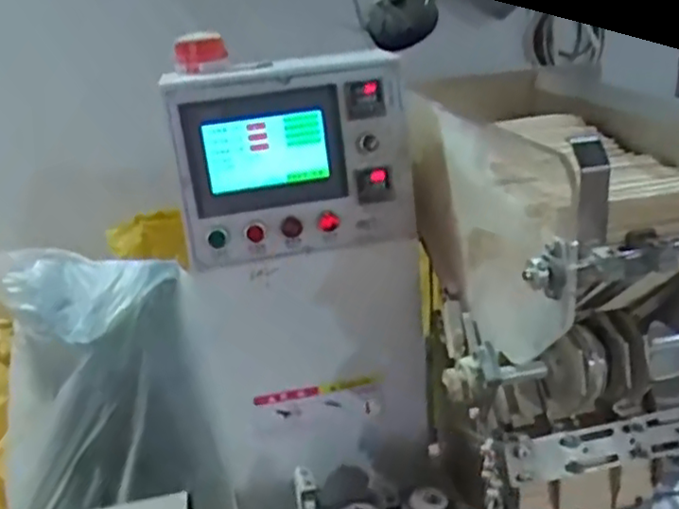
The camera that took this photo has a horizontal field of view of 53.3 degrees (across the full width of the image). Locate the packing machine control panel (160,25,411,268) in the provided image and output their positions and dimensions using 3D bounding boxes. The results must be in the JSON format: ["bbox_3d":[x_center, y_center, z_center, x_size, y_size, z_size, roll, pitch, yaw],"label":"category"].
[{"bbox_3d":[-0.061,-0.147,0.944,0.311,0.255,0.152,-6,21,0],"label":"packing machine control panel"}]

